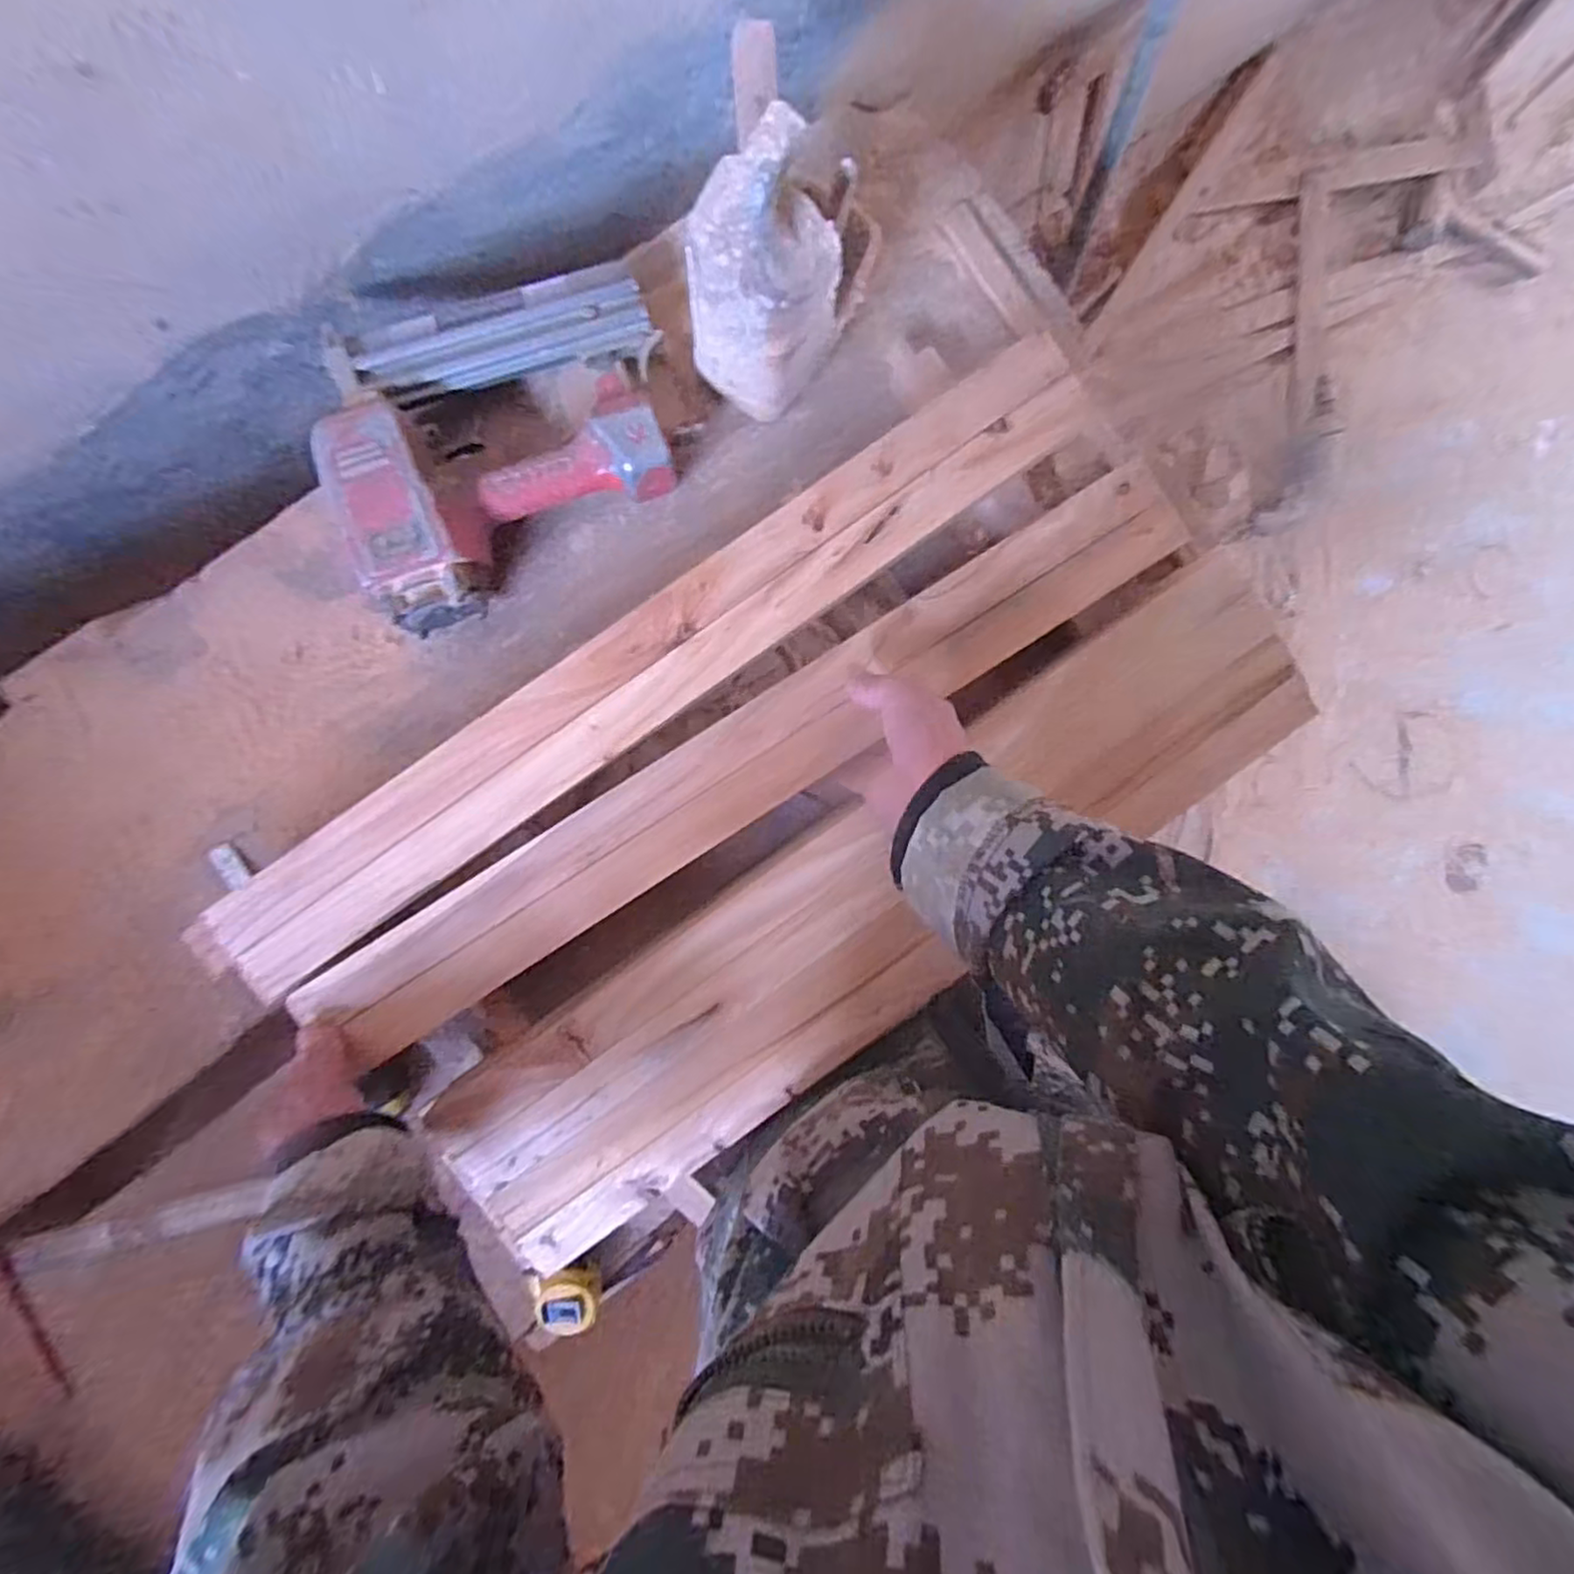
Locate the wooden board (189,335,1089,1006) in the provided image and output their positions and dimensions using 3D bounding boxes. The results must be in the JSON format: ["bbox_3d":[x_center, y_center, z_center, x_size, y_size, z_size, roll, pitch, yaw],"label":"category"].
[{"bbox_3d":[-0.095,-0.090,0.524,0.774,0.037,0.093,-36,95,-3],"label":"wooden board"}]

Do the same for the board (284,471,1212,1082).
[{"bbox_3d":[-0.017,-0.023,0.523,0.724,0.030,0.083,-33,95,-2],"label":"board"}]

